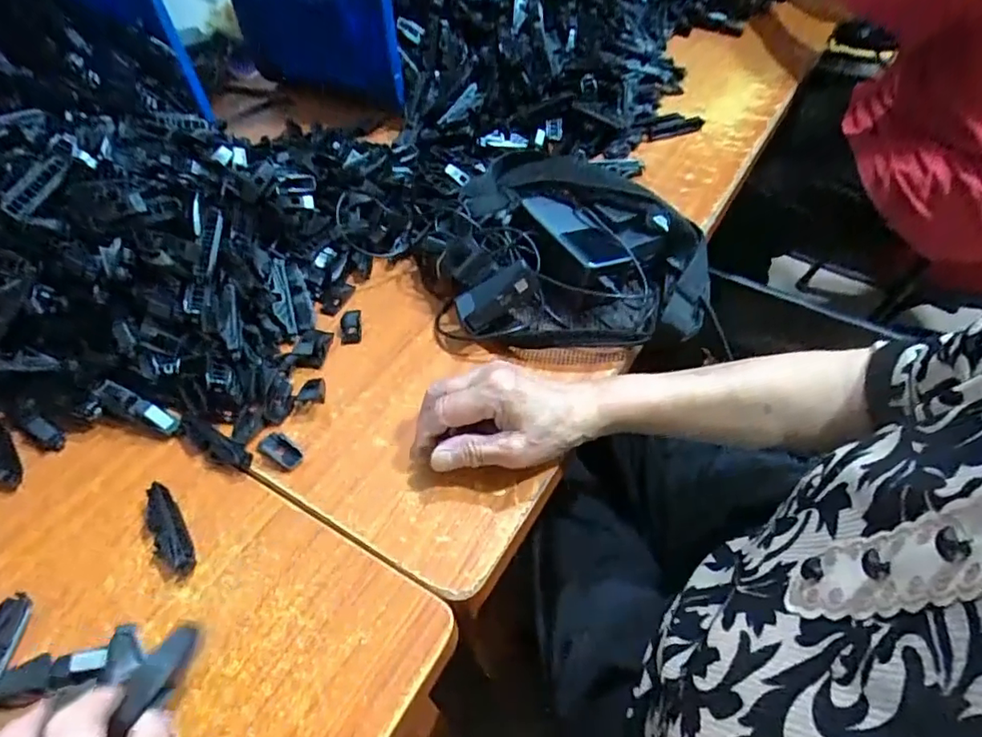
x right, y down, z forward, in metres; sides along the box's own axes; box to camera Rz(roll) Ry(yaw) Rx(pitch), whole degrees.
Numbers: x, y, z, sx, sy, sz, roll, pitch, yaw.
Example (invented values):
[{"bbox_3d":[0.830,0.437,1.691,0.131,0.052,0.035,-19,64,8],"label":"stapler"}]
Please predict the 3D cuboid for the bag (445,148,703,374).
[{"bbox_3d":[0.087,-0.119,0.537,0.234,0.063,0.244,3,50,6],"label":"bag"}]

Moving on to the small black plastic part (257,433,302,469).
[{"bbox_3d":[-0.164,0.064,0.433,0.035,0.006,0.018,26,56,23],"label":"small black plastic part"}]

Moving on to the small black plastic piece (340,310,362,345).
[{"bbox_3d":[-0.132,-0.039,0.526,0.018,0.005,0.041,-9,50,-4],"label":"small black plastic piece"}]

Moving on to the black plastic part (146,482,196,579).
[{"bbox_3d":[-0.228,0.114,0.395,0.021,0.012,0.076,-29,54,-19],"label":"black plastic part"}]

